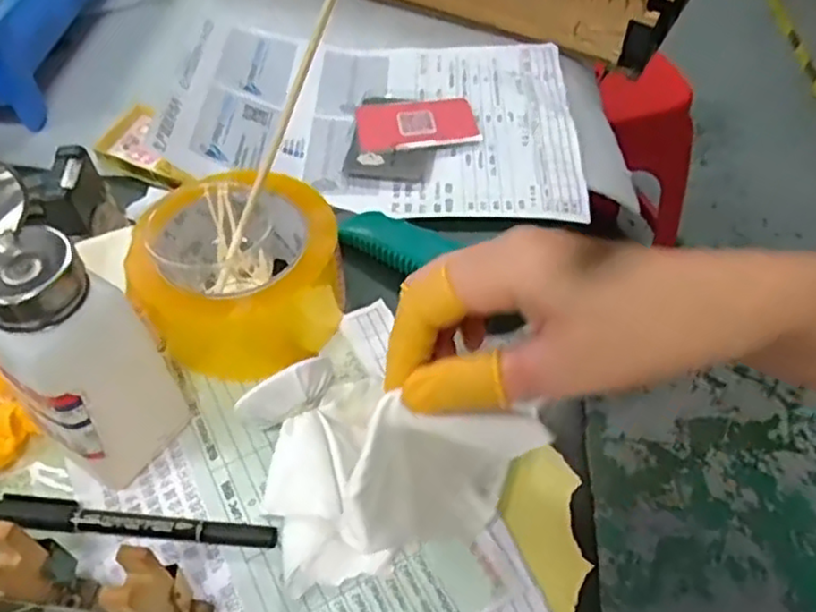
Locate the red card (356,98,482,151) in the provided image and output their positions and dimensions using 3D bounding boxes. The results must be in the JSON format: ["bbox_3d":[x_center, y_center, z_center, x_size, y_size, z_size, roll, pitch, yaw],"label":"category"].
[{"bbox_3d":[0.007,-0.132,0.514,0.087,0.009,0.052,-6,49,-4],"label":"red card"}]

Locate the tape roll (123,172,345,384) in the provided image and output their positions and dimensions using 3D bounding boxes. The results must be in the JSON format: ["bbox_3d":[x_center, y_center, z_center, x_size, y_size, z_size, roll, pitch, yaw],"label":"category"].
[{"bbox_3d":[-0.088,-0.018,0.385,0.092,0.077,0.098,-1,49,1],"label":"tape roll"}]

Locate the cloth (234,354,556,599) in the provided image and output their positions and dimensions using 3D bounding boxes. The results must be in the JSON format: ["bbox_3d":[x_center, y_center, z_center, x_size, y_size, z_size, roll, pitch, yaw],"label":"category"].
[{"bbox_3d":[-0.016,0.056,0.306,0.103,0.079,0.096,-20,52,-16],"label":"cloth"}]

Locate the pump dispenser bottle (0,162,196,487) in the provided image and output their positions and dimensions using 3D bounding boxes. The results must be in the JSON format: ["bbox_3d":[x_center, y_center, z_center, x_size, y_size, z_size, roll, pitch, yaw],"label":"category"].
[{"bbox_3d":[-0.146,0.012,0.302,0.062,0.139,0.068,-29,54,-21],"label":"pump dispenser bottle"}]

